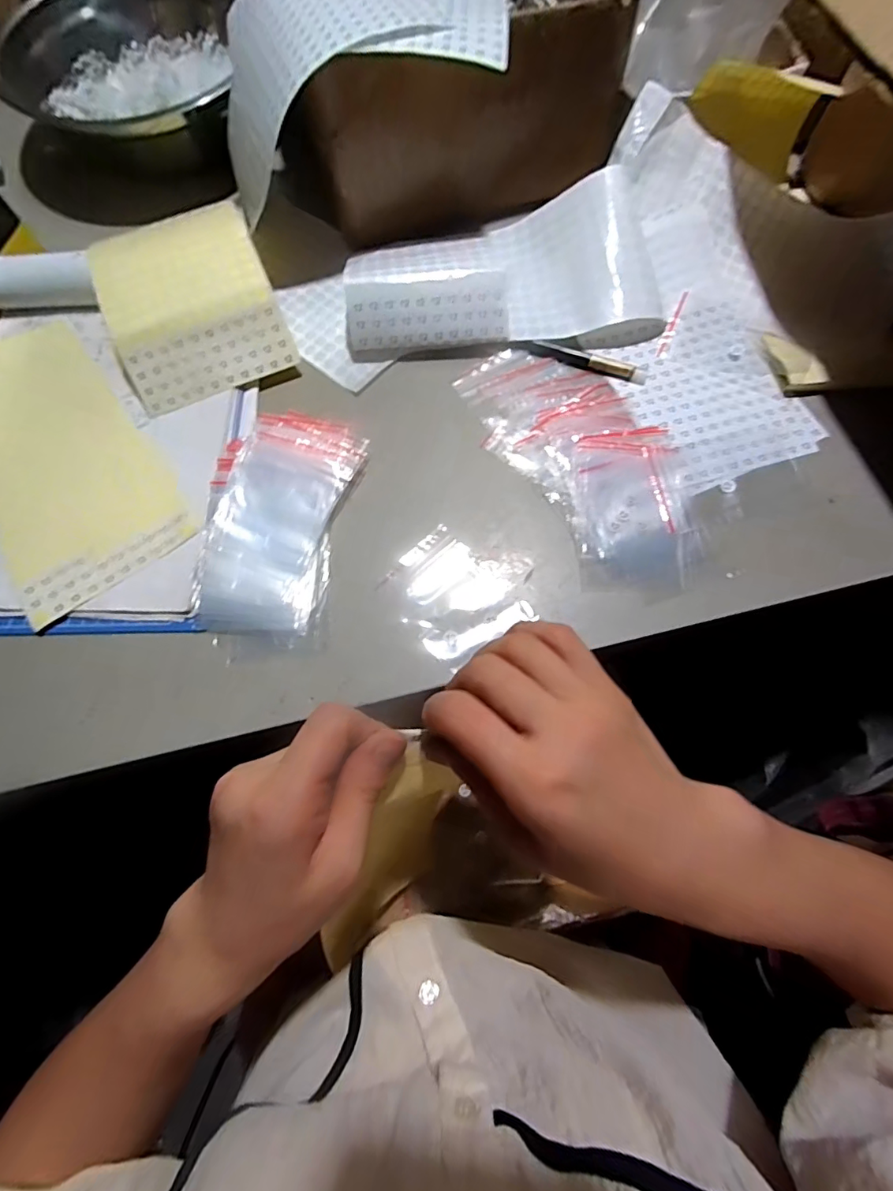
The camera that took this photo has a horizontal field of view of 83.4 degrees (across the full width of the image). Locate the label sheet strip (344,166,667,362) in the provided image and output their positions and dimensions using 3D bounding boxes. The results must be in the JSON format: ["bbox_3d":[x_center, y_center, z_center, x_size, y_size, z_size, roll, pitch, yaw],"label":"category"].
[{"bbox_3d":[0.041,-0.263,0.412,0.254,0.050,0.128,-10,71,-1],"label":"label sheet strip"}]

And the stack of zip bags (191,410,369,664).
[{"bbox_3d":[-0.117,-0.047,0.349,0.091,0.021,0.175,9,71,5],"label":"stack of zip bags"}]

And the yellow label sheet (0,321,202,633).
[{"bbox_3d":[-0.297,-0.110,0.371,0.127,0.018,0.246,-35,73,-10],"label":"yellow label sheet"}]

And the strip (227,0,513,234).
[{"bbox_3d":[-0.076,-0.409,0.396,0.234,0.088,0.156,-10,71,-1],"label":"strip"}]

